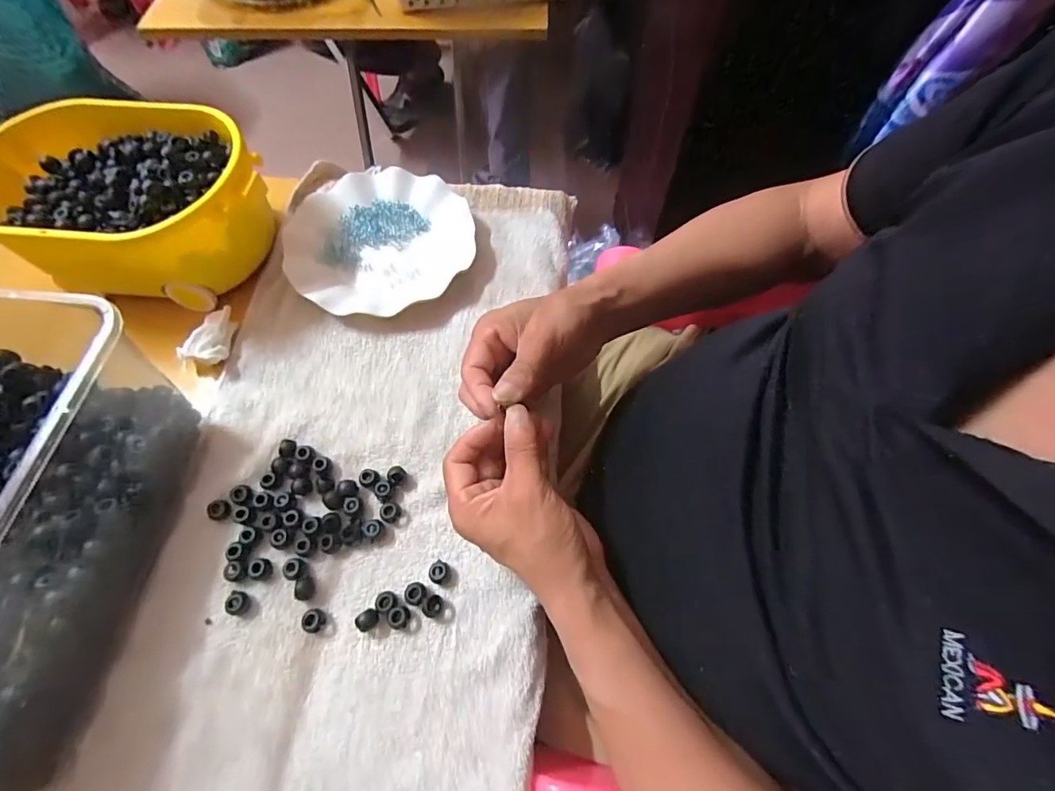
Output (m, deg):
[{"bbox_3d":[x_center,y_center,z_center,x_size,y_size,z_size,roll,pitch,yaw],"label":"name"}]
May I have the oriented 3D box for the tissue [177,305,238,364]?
[{"bbox_3d":[-0.282,-0.053,0.433,0.034,0.023,0.057,19,66,10],"label":"tissue"}]

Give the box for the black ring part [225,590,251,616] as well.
[{"bbox_3d":[-0.208,0.149,0.339,0.013,0.010,0.014,14,65,8],"label":"black ring part"}]

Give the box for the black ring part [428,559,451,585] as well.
[{"bbox_3d":[-0.065,0.128,0.345,0.016,0.011,0.014,37,70,17],"label":"black ring part"}]

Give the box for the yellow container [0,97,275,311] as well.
[{"bbox_3d":[-0.356,-0.177,0.439,0.238,0.090,0.159,2,64,2],"label":"yellow container"}]

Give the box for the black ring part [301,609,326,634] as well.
[{"bbox_3d":[-0.151,0.158,0.333,0.014,0.013,0.013,0,64,1],"label":"black ring part"}]

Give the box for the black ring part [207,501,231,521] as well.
[{"bbox_3d":[-0.236,0.087,0.362,0.017,0.004,0.015,12,64,7],"label":"black ring part"}]

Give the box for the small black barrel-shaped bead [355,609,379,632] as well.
[{"bbox_3d":[-0.113,0.158,0.334,0.015,0.009,0.013,-33,68,-14],"label":"small black barrel-shaped bead"}]

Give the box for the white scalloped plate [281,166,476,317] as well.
[{"bbox_3d":[-0.149,-0.161,0.484,0.179,0.026,0.176,0,64,1],"label":"white scalloped plate"}]

